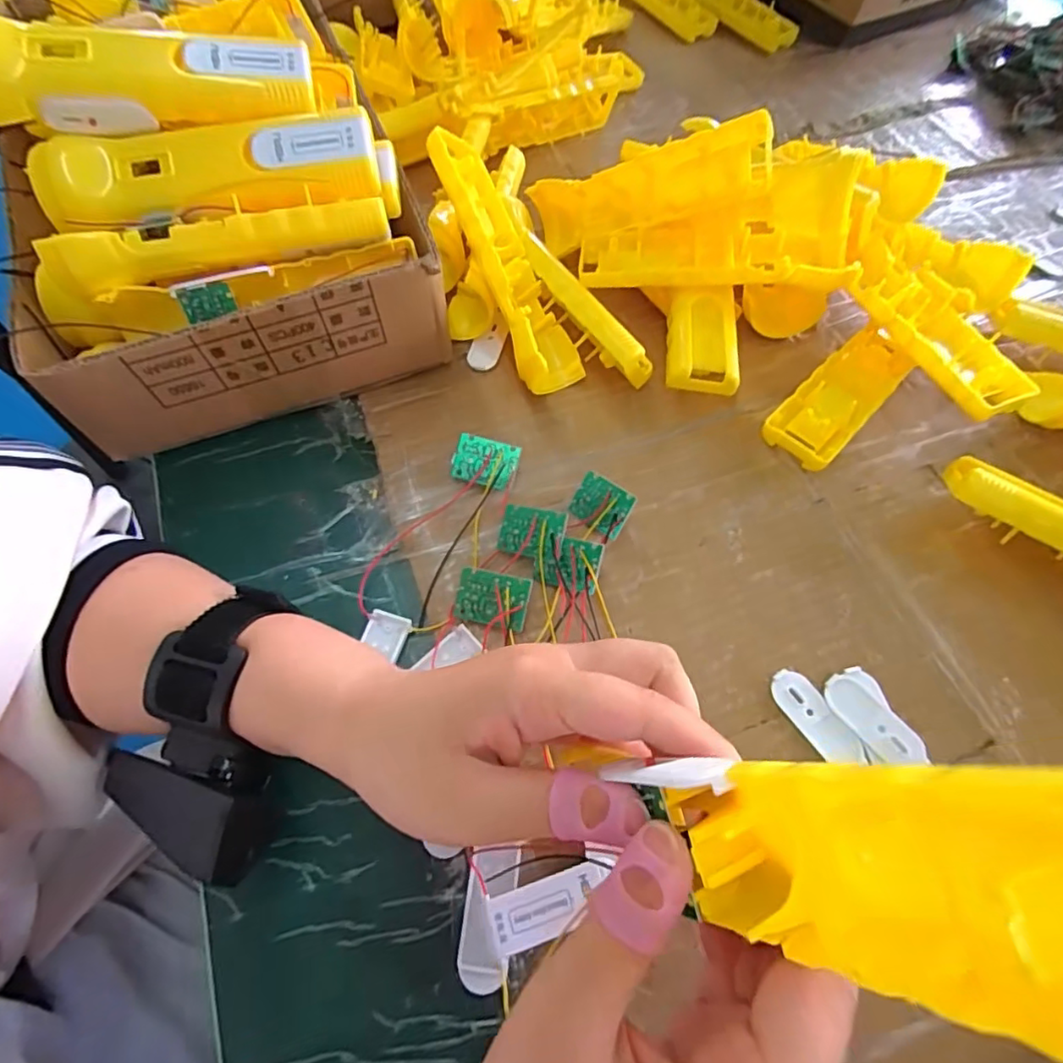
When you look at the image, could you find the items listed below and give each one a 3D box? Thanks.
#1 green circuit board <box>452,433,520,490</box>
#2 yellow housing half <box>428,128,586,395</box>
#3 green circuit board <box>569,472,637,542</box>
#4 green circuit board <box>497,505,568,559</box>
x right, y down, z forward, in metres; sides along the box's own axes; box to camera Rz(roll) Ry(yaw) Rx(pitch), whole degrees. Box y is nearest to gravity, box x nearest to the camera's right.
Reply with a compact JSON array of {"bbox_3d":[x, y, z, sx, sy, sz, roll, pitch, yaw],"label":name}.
[{"bbox_3d":[-0.026,-0.039,0.326,0.035,0.004,0.026,15,94,-6],"label":"green circuit board"},{"bbox_3d":[-0.016,-0.164,0.349,0.040,0.040,0.159,-24,90,-13],"label":"yellow housing half"},{"bbox_3d":[0.037,-0.014,0.313,0.034,0.004,0.027,37,102,35],"label":"green circuit board"},{"bbox_3d":[0.000,0.000,0.303,0.034,0.004,0.025,11,87,20],"label":"green circuit board"}]

